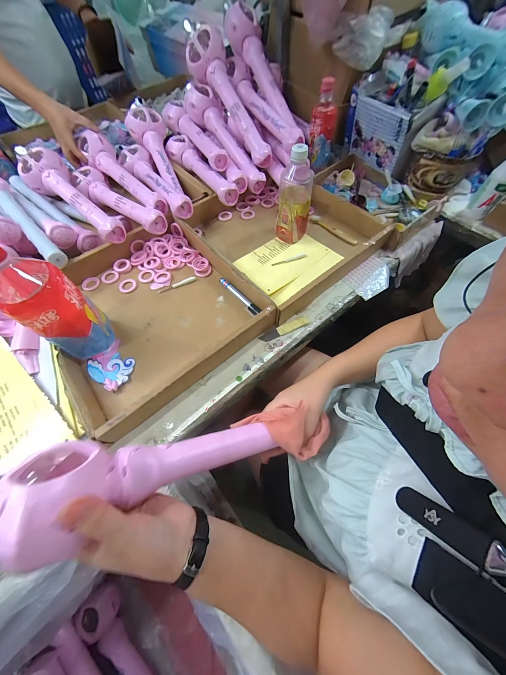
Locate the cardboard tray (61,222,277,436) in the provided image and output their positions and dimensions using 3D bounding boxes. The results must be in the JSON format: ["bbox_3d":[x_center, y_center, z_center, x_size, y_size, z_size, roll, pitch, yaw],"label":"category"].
[{"bbox_3d":[-0.204,-0.065,0.476,0.341,0.057,0.369,-36,65,-17],"label":"cardboard tray"}]

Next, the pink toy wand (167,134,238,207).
[{"bbox_3d":[-0.143,-0.442,0.623,0.064,0.040,0.323,-30,64,-14],"label":"pink toy wand"}]

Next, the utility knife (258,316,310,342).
[{"bbox_3d":[0.063,-0.018,0.474,0.103,0.007,0.024,-22,65,-10],"label":"utility knife"}]

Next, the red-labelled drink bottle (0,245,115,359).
[{"bbox_3d":[-0.303,-0.050,0.373,0.070,0.214,0.088,-22,65,-10],"label":"red-labelled drink bottle"}]

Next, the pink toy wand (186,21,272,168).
[{"bbox_3d":[-0.054,-0.593,0.590,0.088,0.074,0.353,-31,92,-15],"label":"pink toy wand"}]

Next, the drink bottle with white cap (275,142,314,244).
[{"bbox_3d":[0.089,-0.302,0.515,0.069,0.184,0.072,5,63,3],"label":"drink bottle with white cap"}]

